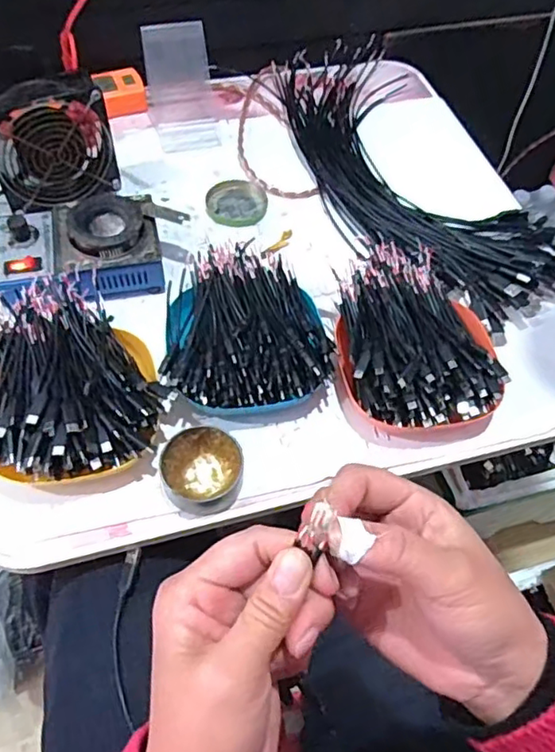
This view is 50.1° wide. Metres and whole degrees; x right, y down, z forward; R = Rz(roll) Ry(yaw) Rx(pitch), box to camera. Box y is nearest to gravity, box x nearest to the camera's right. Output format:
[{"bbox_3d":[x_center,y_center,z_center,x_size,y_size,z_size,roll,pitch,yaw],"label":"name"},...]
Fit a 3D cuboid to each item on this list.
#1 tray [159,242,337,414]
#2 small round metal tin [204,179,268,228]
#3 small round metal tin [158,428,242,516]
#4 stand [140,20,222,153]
[{"bbox_3d":[-0.028,-0.043,0.527,0.140,0.055,0.168,-3,59,-5],"label":"tray"},{"bbox_3d":[-0.045,-0.191,0.651,0.065,0.011,0.060,1,58,-2],"label":"small round metal tin"},{"bbox_3d":[-0.058,0.075,0.468,0.062,0.027,0.065,1,58,-2],"label":"small round metal tin"},{"bbox_3d":[-0.111,-0.335,0.686,0.080,0.092,0.094,-6,59,-7],"label":"stand"}]

